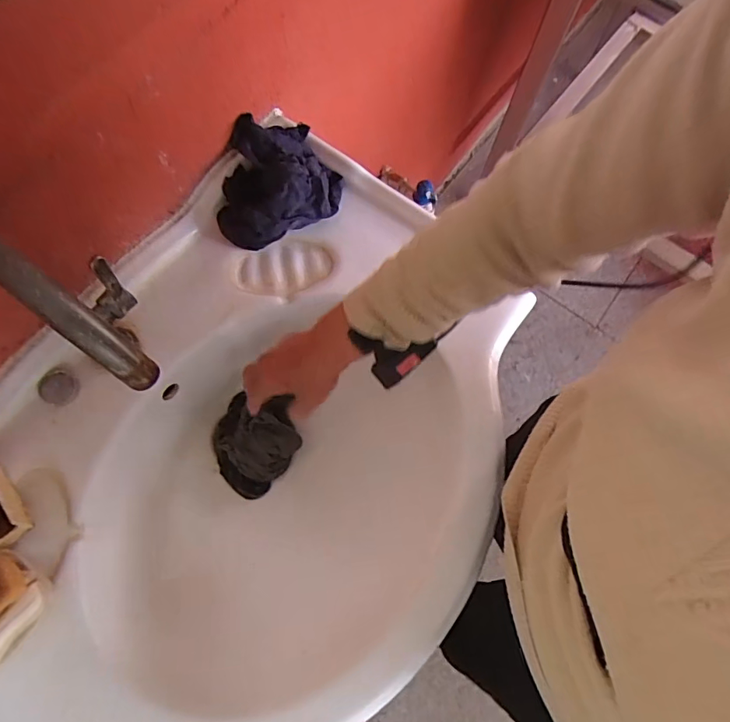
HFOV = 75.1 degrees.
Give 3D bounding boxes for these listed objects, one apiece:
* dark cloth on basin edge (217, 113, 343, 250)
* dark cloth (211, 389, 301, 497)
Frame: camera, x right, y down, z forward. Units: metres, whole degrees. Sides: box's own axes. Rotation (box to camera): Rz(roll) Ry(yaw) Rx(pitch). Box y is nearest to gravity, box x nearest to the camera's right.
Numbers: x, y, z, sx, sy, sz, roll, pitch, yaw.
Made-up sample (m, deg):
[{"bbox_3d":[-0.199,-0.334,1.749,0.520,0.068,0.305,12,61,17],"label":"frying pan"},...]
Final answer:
[{"bbox_3d":[-0.111,-0.217,0.559,0.146,0.056,0.126,-25,74,-9],"label":"dark cloth on basin edge"},{"bbox_3d":[-0.139,0.099,0.598,0.112,0.052,0.133,-1,72,-2],"label":"dark cloth"}]

